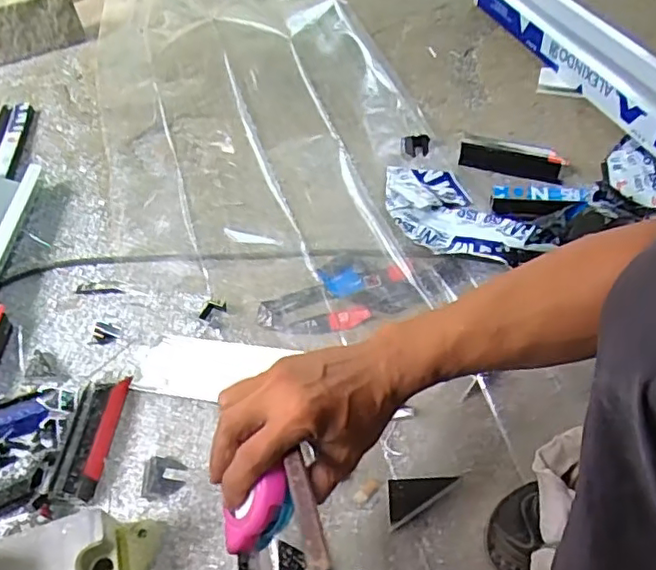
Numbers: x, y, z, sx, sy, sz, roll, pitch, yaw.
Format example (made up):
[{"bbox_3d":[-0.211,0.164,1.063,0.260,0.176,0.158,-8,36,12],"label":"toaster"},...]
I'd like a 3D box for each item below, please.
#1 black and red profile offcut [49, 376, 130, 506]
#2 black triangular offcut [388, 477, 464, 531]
[{"bbox_3d":[-0.245,0.152,0.615,0.052,0.031,0.132,1,51,4],"label":"black and red profile offcut"},{"bbox_3d":[0.082,0.192,0.562,0.074,0.019,0.036,-27,54,-17],"label":"black triangular offcut"}]

